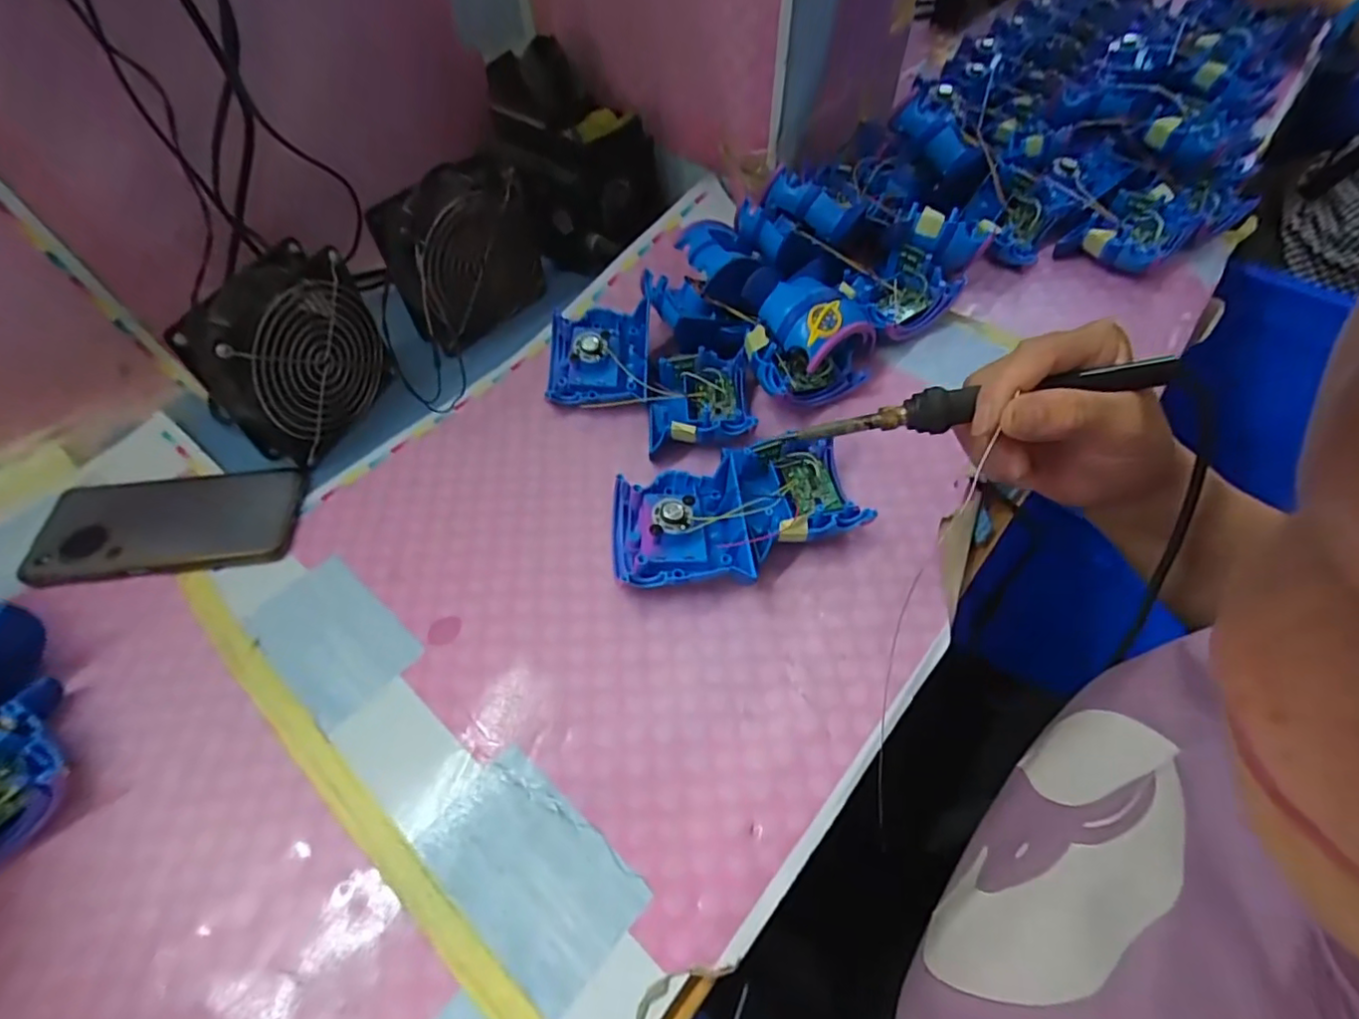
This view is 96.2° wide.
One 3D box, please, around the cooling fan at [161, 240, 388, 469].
[{"bbox_3d":[-0.278,-0.111,0.445,0.053,0.114,0.113,17,56,11],"label":"cooling fan"}]

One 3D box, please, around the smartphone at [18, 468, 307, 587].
[{"bbox_3d":[-0.354,0.008,0.427,0.164,0.010,0.082,-5,55,-4],"label":"smartphone"}]

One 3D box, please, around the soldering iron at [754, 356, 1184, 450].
[{"bbox_3d":[0.136,-0.052,0.301,0.192,0.020,0.016,-10,53,15],"label":"soldering iron"}]

